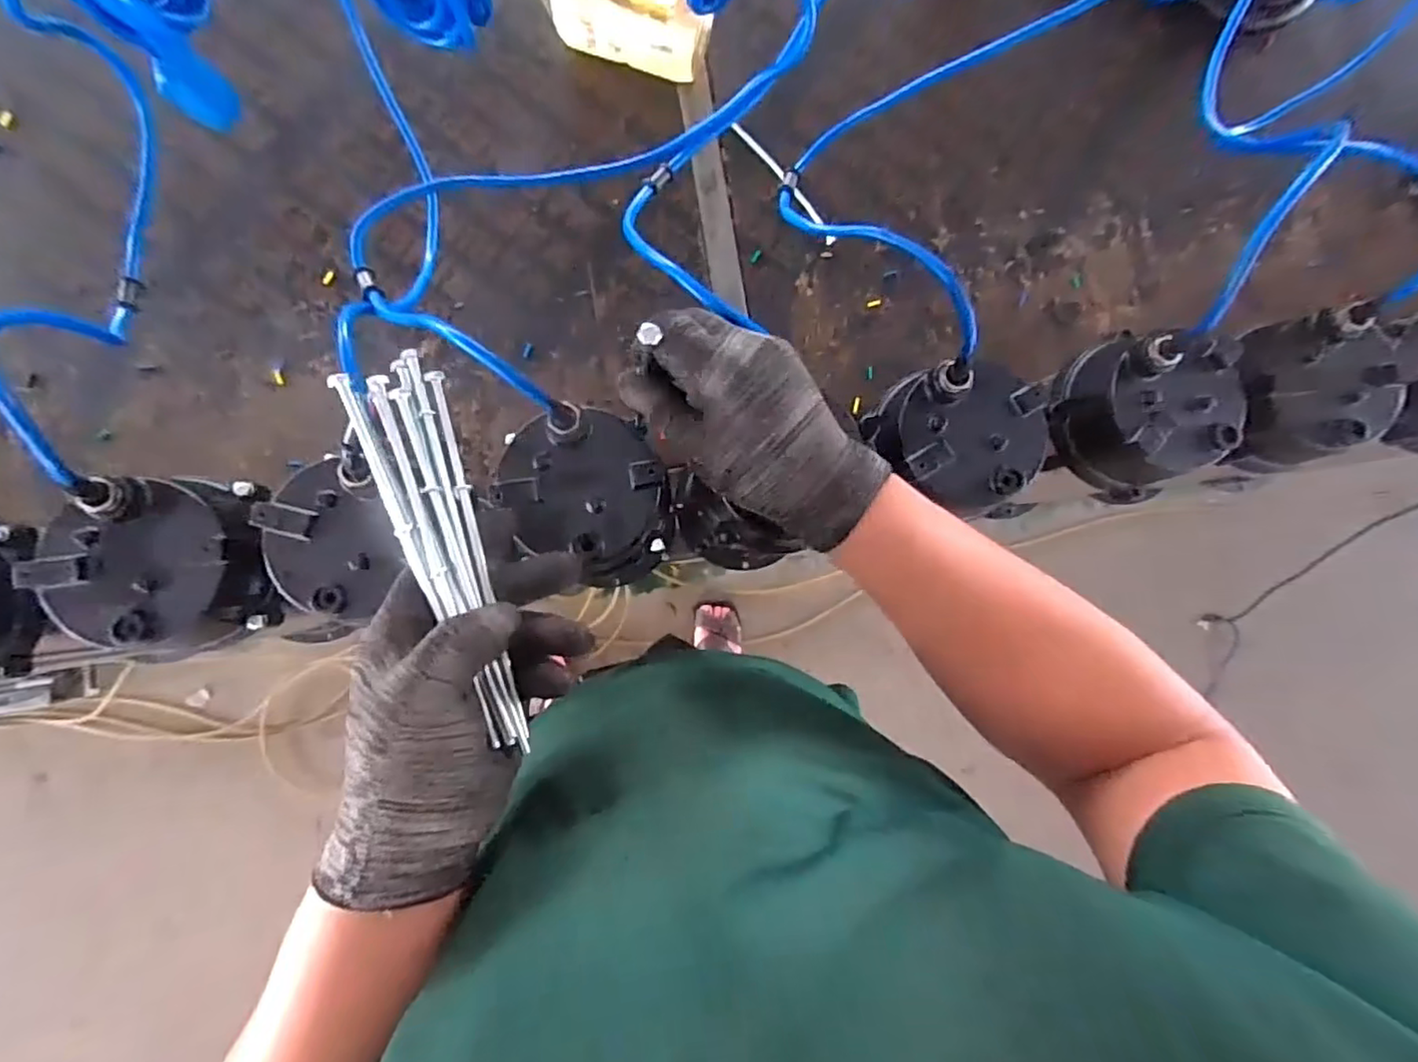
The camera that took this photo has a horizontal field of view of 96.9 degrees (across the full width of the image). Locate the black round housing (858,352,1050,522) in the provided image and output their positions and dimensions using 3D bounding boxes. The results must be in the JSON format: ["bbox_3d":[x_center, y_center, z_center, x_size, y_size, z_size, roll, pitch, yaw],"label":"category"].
[{"bbox_3d":[0.180,-0.071,0.475,0.129,0.070,0.104,21,86,-4],"label":"black round housing"}]

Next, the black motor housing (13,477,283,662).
[{"bbox_3d":[-0.361,0.023,0.422,0.133,0.071,0.117,0,88,-5],"label":"black motor housing"}]

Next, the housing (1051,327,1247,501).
[{"bbox_3d":[0.347,-0.098,0.511,0.113,0.105,0.112,0,88,-5],"label":"housing"}]

